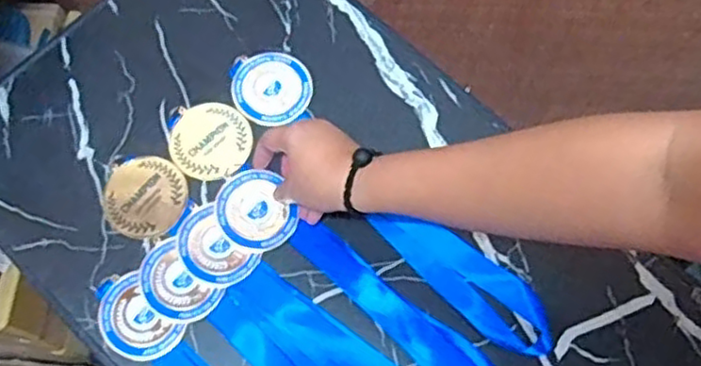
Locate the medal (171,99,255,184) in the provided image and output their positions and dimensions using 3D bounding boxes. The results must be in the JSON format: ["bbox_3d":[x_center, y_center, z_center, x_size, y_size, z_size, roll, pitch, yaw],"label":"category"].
[{"bbox_3d":[-0.126,-0.038,0.630,0.073,0.005,0.071,0,70,1],"label":"medal"}]

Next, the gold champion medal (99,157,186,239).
[{"bbox_3d":[-0.181,0.011,0.614,0.072,0.004,0.071,0,70,1],"label":"gold champion medal"}]

